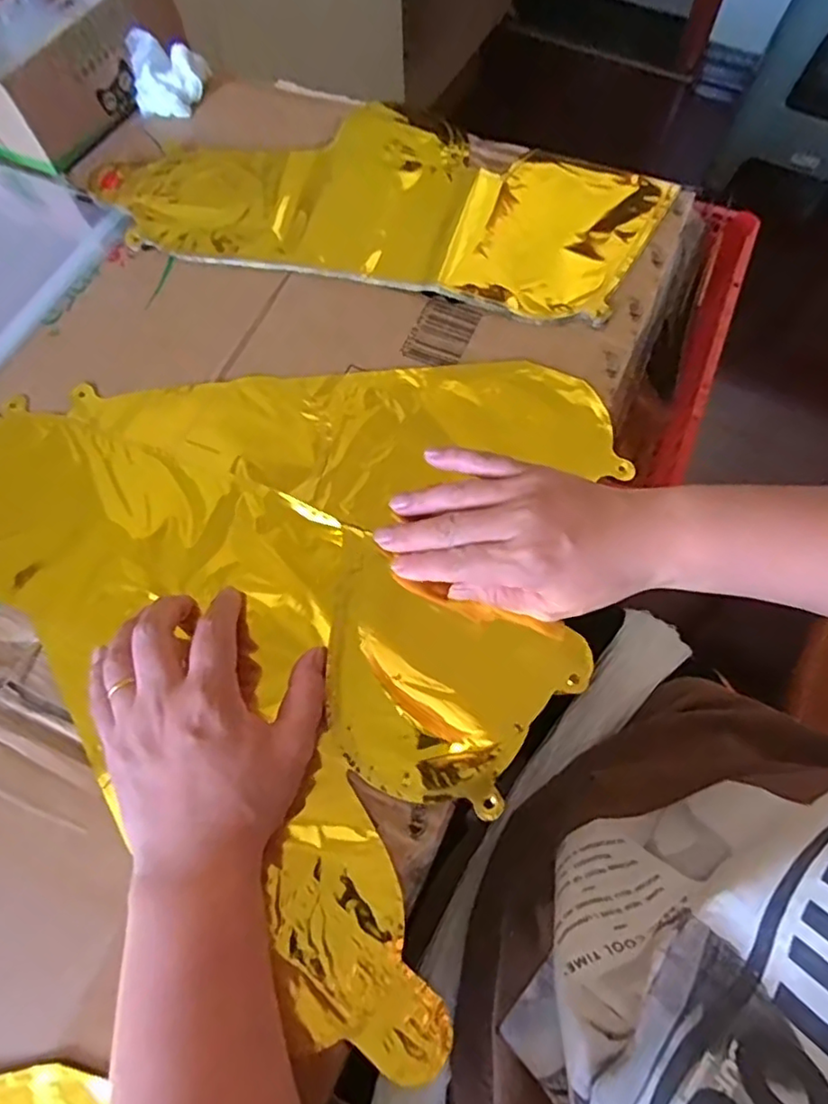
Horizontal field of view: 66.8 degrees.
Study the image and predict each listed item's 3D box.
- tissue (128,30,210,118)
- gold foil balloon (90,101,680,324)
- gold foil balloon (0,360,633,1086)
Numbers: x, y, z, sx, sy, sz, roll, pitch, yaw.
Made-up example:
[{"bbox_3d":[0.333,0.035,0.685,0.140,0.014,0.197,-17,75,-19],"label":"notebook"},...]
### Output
[{"bbox_3d":[-0.201,-0.391,0.515,0.062,0.045,0.043,-14,68,-4],"label":"tissue"},{"bbox_3d":[-0.026,-0.271,0.467,0.400,0.023,0.163,13,69,7],"label":"gold foil balloon"},{"bbox_3d":[-0.106,-0.004,0.376,0.411,0.020,0.365,23,70,11],"label":"gold foil balloon"}]

